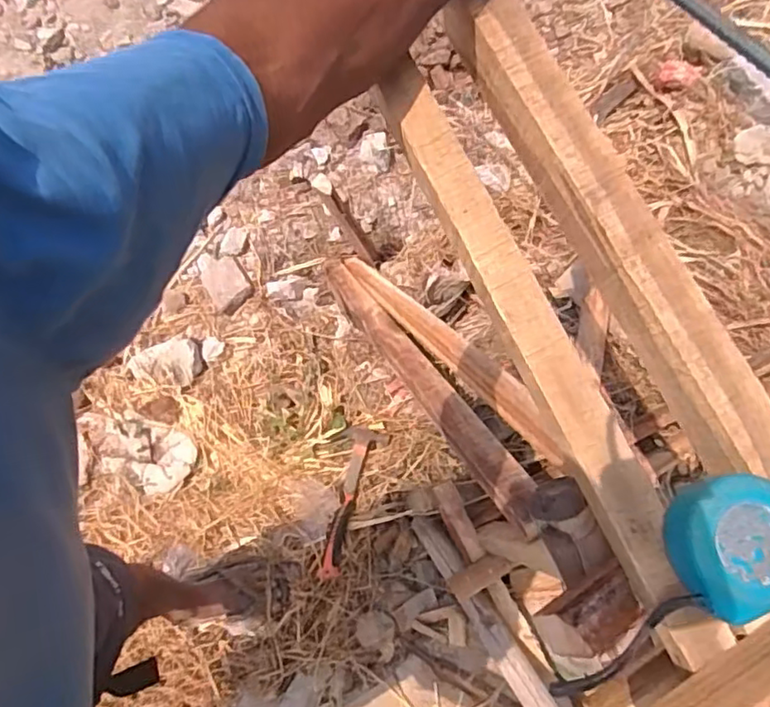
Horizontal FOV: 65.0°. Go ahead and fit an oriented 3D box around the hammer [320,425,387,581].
[{"bbox_3d":[-0.087,0.316,1.301,0.100,0.050,0.328,16,75,6],"label":"hammer"}]

